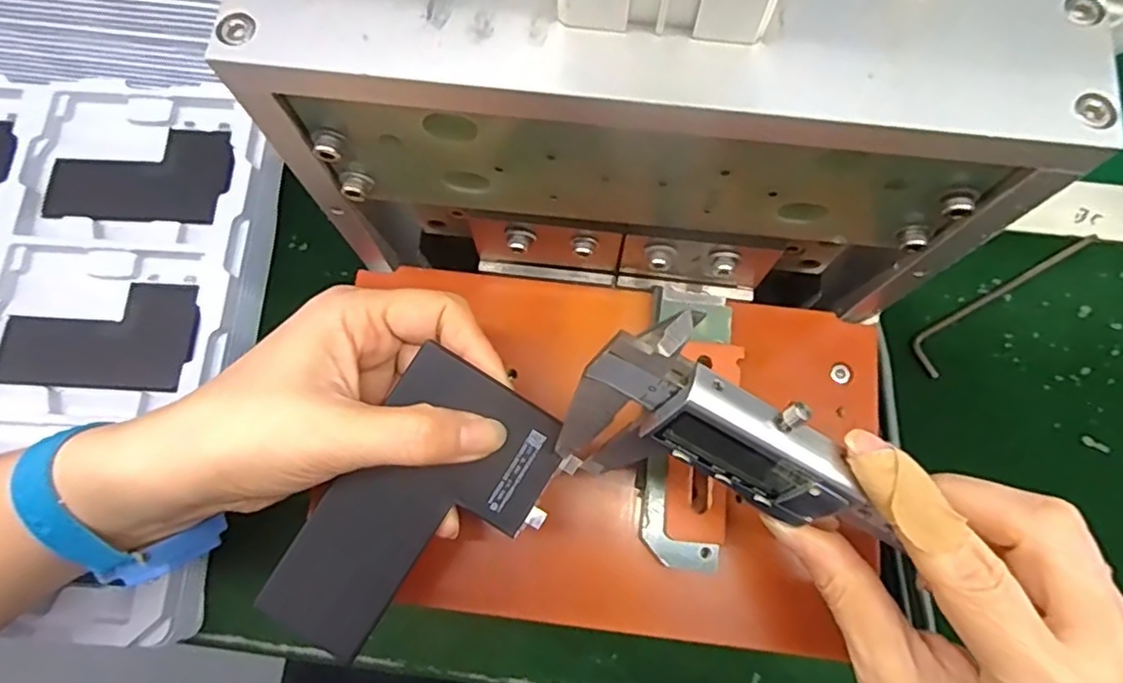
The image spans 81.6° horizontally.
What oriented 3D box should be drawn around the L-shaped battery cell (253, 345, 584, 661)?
[{"bbox_3d":[-0.047,0.062,0.223,0.064,0.004,0.105,33,86,-1],"label":"L-shaped battery cell"}]

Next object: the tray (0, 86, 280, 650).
[{"bbox_3d":[-0.325,-0.008,0.370,0.287,0.028,0.308,3,74,0],"label":"tray"}]

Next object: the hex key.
[{"bbox_3d":[0.272,-0.030,0.401,0.145,0.004,0.024,-37,78,-10],"label":"hex key"}]

